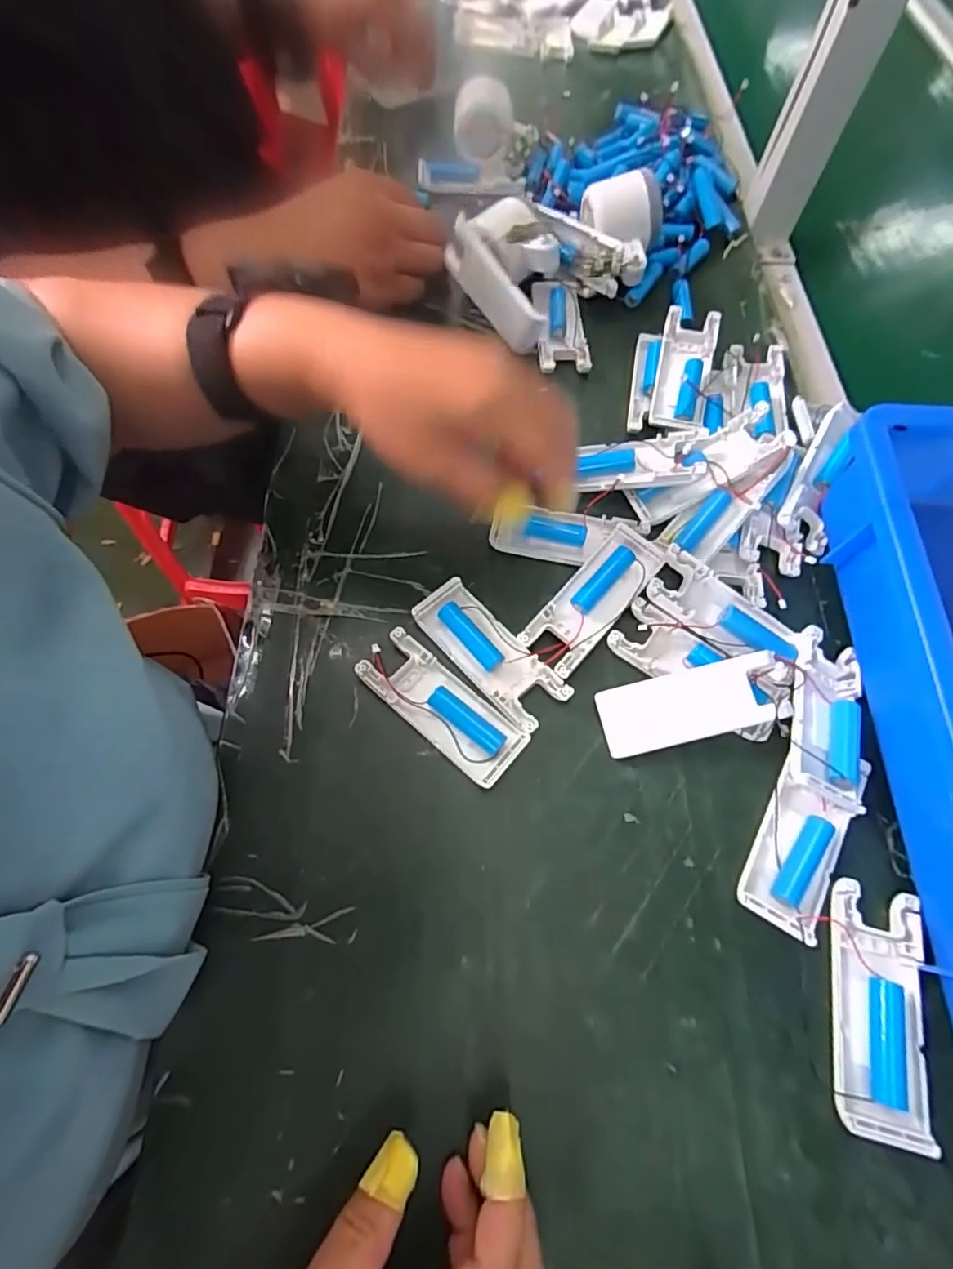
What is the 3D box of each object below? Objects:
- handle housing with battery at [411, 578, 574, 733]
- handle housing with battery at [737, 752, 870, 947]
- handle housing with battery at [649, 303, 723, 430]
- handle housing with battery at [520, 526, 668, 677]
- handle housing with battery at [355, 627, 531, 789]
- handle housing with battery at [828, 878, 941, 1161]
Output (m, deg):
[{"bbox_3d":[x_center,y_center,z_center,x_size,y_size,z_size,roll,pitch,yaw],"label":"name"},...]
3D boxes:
[{"bbox_3d":[0.008,0.011,0.337,0.042,0.013,0.103,-38,71,-15],"label":"handle housing with battery"},{"bbox_3d":[0.177,0.107,0.292,0.038,0.023,0.100,30,69,13],"label":"handle housing with battery"},{"bbox_3d":[0.156,-0.197,0.414,0.040,0.030,0.104,13,67,6],"label":"handle housing with battery"},{"bbox_3d":[0.074,-0.023,0.345,0.039,0.021,0.102,39,72,16],"label":"handle housing with battery"},{"bbox_3d":[-0.020,0.042,0.324,0.104,0.013,0.042,38,71,16],"label":"handle housing with battery"},{"bbox_3d":[0.194,0.179,0.264,0.045,0.013,0.104,11,66,5],"label":"handle housing with battery"}]

